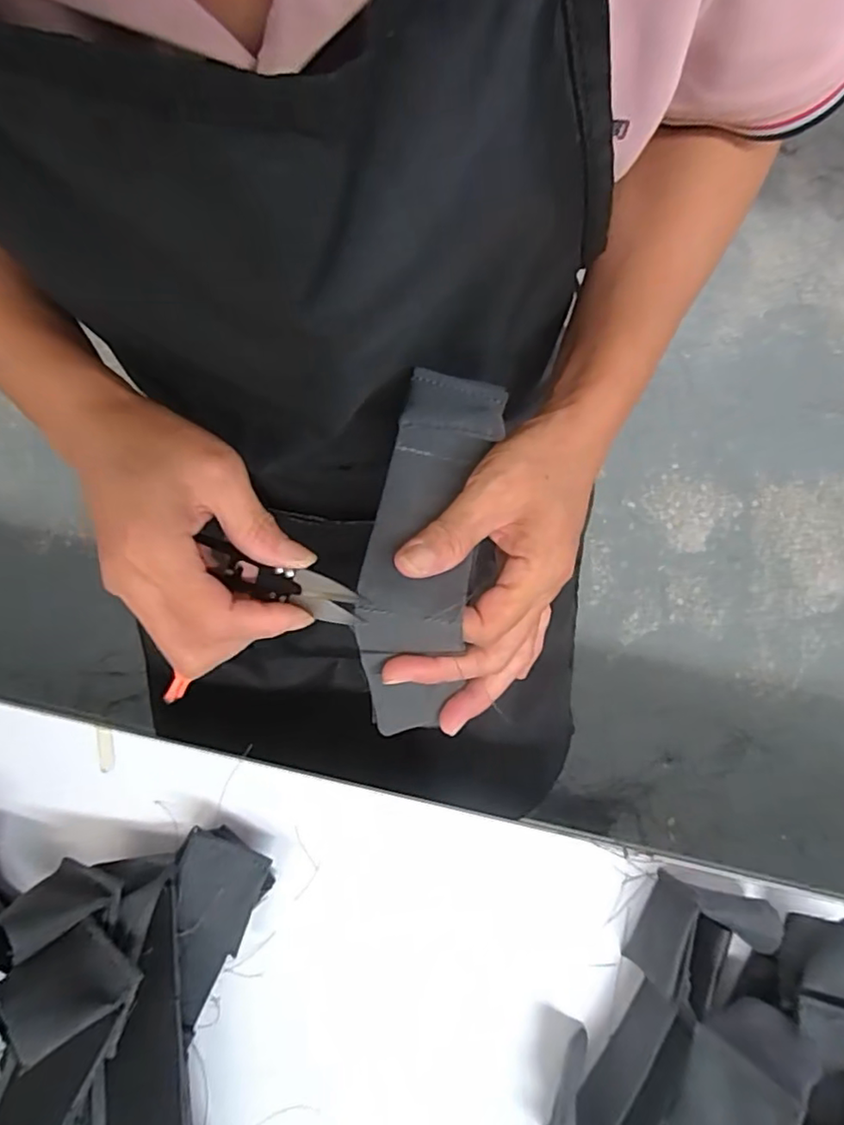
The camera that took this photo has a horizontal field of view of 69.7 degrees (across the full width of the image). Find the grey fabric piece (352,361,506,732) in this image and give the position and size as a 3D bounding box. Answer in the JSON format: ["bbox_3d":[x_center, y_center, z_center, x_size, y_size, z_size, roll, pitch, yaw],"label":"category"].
[{"bbox_3d":[0.001,-0.007,0.270,0.046,0.044,0.166,10,86,3],"label":"grey fabric piece"}]

